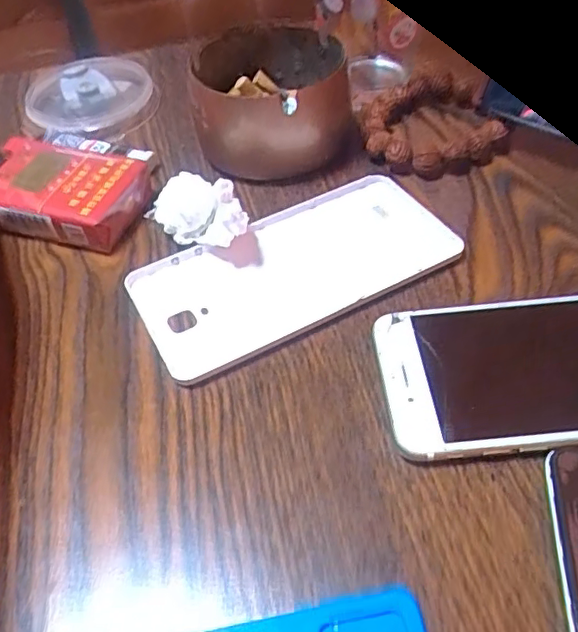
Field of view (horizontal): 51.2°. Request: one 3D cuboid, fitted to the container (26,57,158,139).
[{"bbox_3d":[-0.128,-0.144,0.393,0.078,0.018,0.084,-2,48,3],"label":"container"}]

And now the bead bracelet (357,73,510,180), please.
[{"bbox_3d":[0.078,-0.109,0.339,0.074,0.016,0.079,-5,48,1],"label":"bead bracelet"}]

